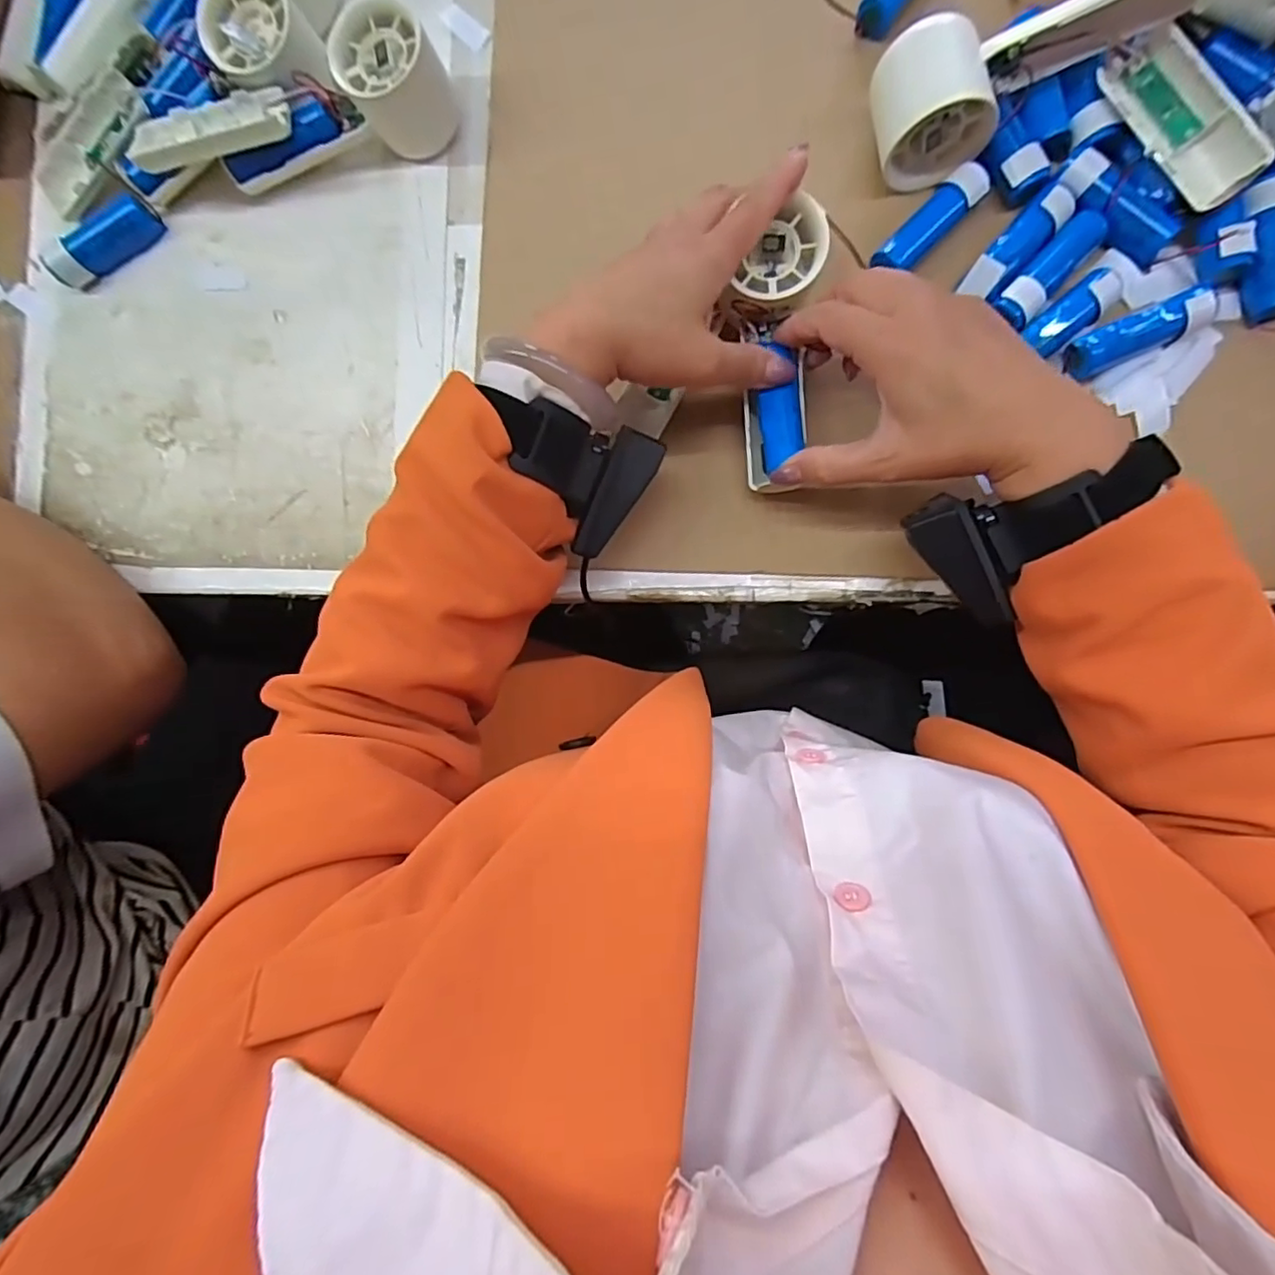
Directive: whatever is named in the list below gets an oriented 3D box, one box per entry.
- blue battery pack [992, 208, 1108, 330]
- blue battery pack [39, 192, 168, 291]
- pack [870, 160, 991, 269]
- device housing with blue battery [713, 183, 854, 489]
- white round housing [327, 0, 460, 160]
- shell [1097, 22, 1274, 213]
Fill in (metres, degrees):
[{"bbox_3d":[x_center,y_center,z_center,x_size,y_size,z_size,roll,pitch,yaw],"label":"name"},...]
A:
[{"bbox_3d":[0.231,-0.206,0.344,0.020,0.022,0.073,42,90,4],"label":"blue battery pack"},{"bbox_3d":[-0.349,-0.259,0.399,0.075,0.021,0.028,-35,86,1],"label":"blue battery pack"},{"bbox_3d":[0.167,-0.237,0.353,0.071,0.020,0.022,-43,86,0],"label":"pack"},{"bbox_3d":[0.077,-0.155,0.340,0.050,0.038,0.145,3,93,5],"label":"device housing with blue battery"},{"bbox_3d":[-0.146,-0.336,0.370,0.058,0.055,0.051,-31,85,3],"label":"white round housing"},{"bbox_3d":[0.284,-0.273,0.321,0.028,0.028,0.099,-28,86,1],"label":"shell"}]

